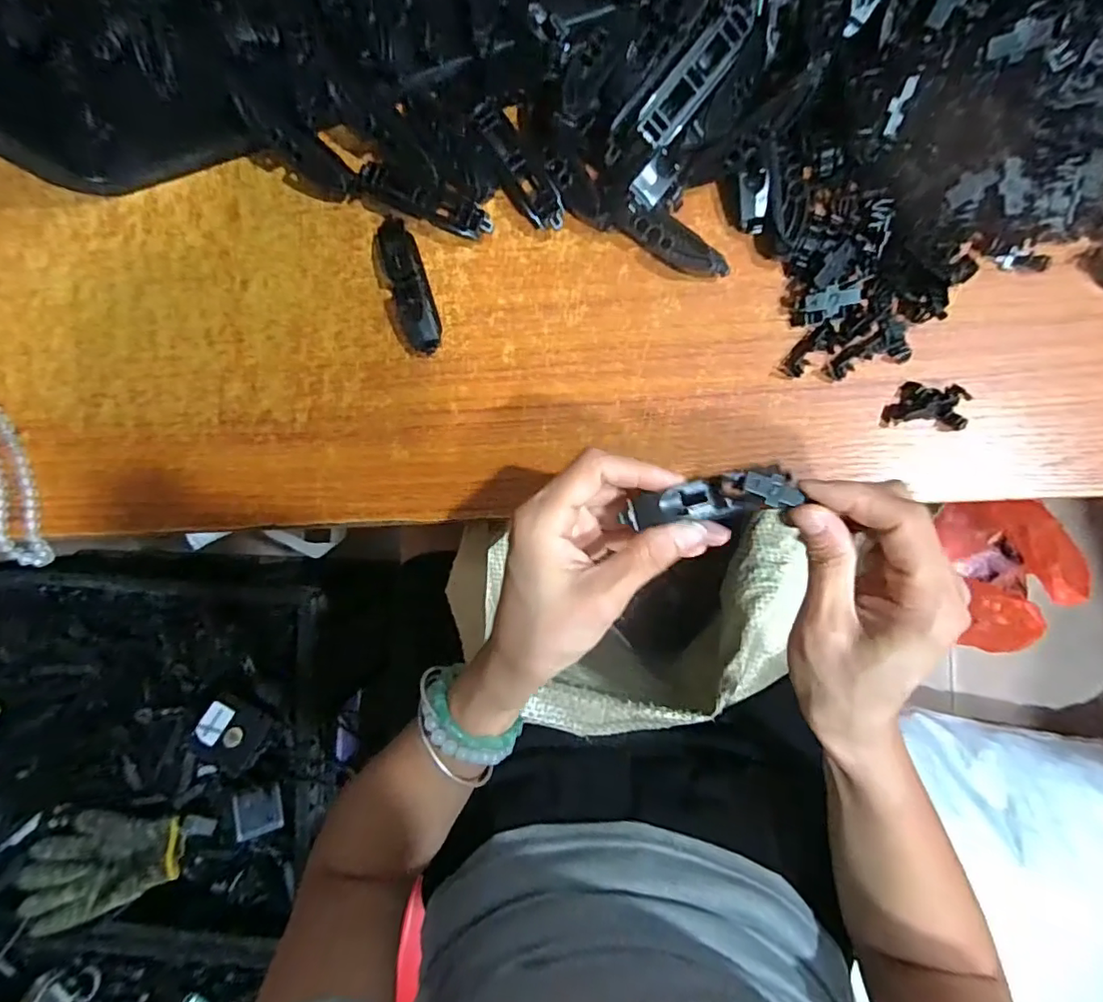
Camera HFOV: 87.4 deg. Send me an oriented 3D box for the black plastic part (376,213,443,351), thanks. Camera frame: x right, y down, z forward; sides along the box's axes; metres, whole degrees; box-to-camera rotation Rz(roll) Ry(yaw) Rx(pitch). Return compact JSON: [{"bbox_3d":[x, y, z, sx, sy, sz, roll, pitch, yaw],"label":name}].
[{"bbox_3d":[-0.083,-0.124,0.332,0.021,0.016,0.080,-20,88,6],"label":"black plastic part"}]

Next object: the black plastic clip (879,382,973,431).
[{"bbox_3d":[0.197,-0.050,0.303,0.039,0.012,0.023,5,91,7],"label":"black plastic clip"}]

